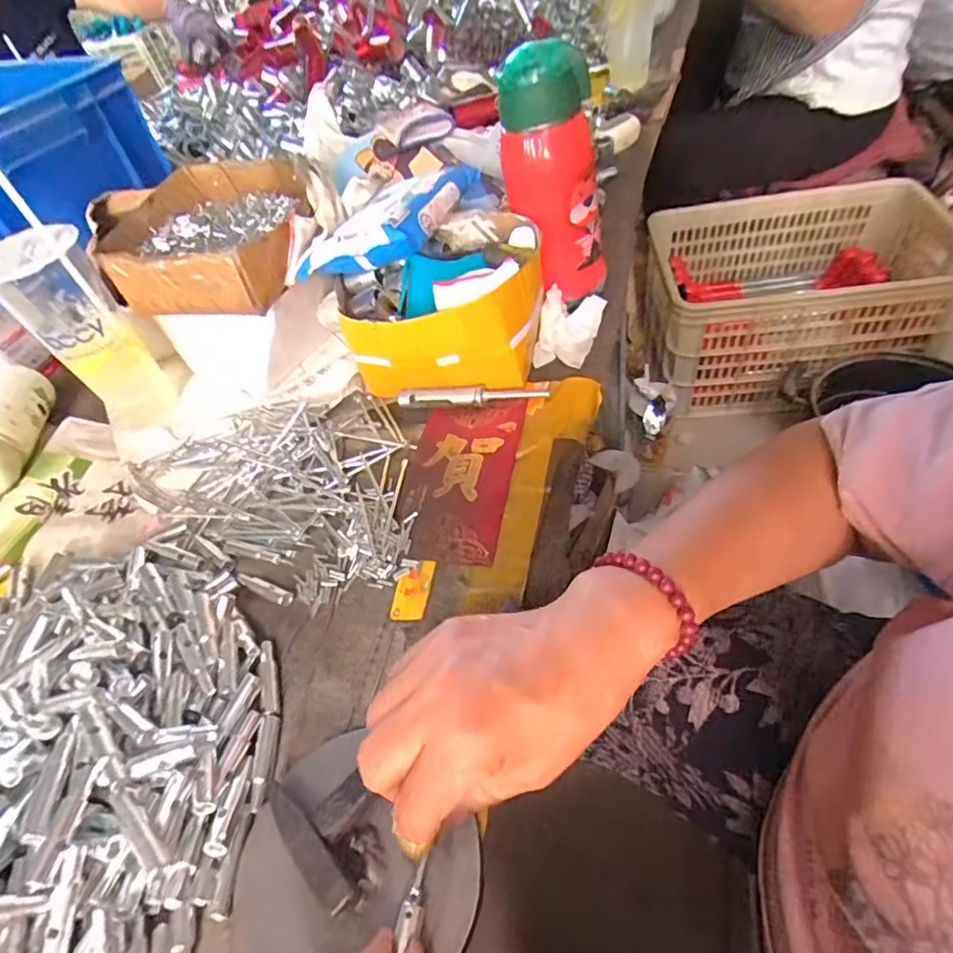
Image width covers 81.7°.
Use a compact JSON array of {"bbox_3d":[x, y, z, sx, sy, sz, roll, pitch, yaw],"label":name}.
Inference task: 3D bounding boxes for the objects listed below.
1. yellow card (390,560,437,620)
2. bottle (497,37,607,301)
[{"bbox_3d":[-0.045,0.077,0.382,0.025,0.004,0.044,3,52,15],"label":"yellow card"},{"bbox_3d":[0.070,-0.251,0.476,0.070,0.201,0.064,-28,31,-14],"label":"bottle"}]

